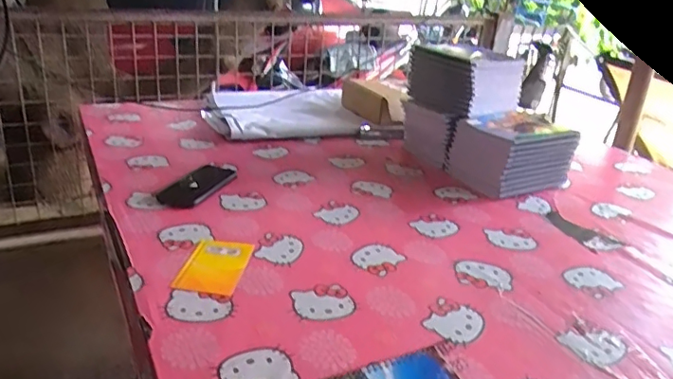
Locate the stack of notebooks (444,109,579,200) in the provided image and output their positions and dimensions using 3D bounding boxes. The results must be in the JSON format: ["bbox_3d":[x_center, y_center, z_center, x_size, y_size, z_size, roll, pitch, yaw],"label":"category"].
[{"bbox_3d":[0.356,-0.074,1.128,0.202,0.126,0.155,-8,27,-29],"label":"stack of notebooks"}]

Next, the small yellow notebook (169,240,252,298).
[{"bbox_3d":[-0.169,0.104,0.757,0.083,0.008,0.128,7,23,4],"label":"small yellow notebook"}]

